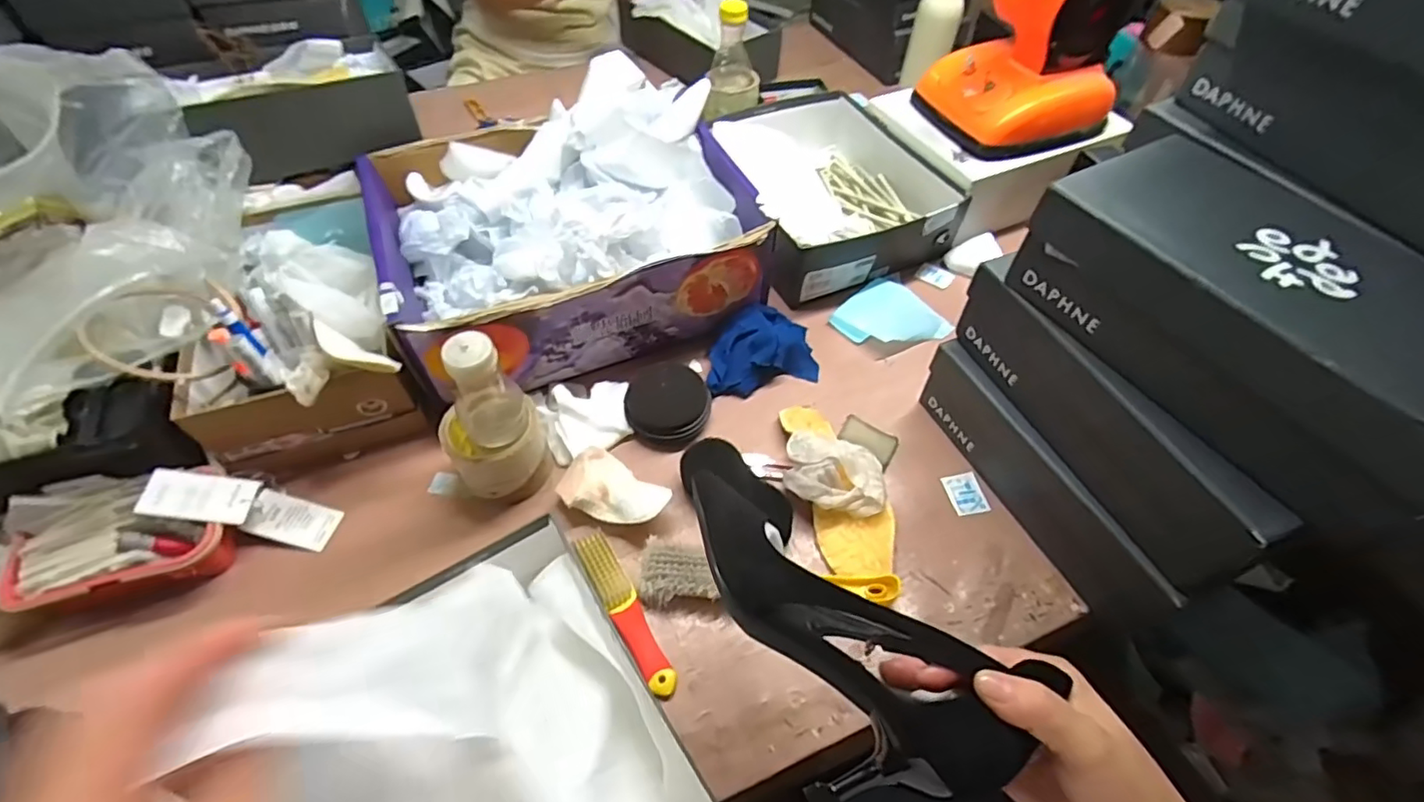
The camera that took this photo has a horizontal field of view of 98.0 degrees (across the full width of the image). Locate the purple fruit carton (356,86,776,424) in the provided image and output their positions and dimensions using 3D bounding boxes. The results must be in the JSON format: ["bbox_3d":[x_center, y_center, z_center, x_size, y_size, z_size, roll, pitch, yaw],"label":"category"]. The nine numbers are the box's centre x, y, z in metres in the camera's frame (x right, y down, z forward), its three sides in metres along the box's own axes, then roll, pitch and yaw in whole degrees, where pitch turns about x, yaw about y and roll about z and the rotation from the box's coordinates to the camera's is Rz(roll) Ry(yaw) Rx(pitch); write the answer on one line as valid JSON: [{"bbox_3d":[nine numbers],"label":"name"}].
[{"bbox_3d":[-0.168,-0.207,0.728,0.404,0.158,0.314,-19,56,-15],"label":"purple fruit carton"}]

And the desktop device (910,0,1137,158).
[{"bbox_3d":[0.392,-0.440,0.755,0.177,0.195,0.166,-19,56,-15],"label":"desktop device"}]

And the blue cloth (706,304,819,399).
[{"bbox_3d":[0.057,-0.065,0.719,0.126,0.040,0.102,-5,54,-5],"label":"blue cloth"}]

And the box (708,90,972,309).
[{"bbox_3d":[0.127,-0.303,0.837,0.280,0.107,0.336,-19,56,-15],"label":"box"}]

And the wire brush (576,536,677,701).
[{"bbox_3d":[-0.077,0.187,0.553,0.029,0.017,0.156,-25,58,-19],"label":"wire brush"}]

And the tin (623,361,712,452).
[{"bbox_3d":[-0.048,0.004,0.676,0.090,0.030,0.094,1,54,-1],"label":"tin"}]

